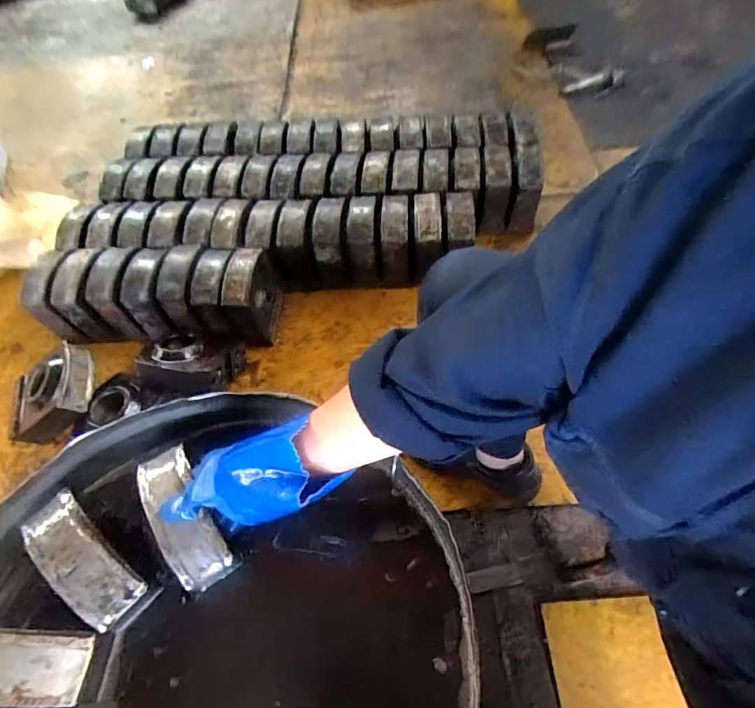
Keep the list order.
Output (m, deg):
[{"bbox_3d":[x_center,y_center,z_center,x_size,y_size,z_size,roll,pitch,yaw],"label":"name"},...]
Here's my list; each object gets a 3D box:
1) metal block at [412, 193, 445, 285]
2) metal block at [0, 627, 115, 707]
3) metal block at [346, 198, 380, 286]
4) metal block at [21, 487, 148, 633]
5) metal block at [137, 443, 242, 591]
[{"bbox_3d":[0.119,-0.270,1.081,0.065,0.167,0.140,0,57,6],"label":"metal block"},{"bbox_3d":[-0.356,0.305,0.444,0.156,0.049,0.060,7,55,-8],"label":"metal block"},{"bbox_3d":[-0.032,-0.265,1.097,0.069,0.170,0.147,-3,57,4],"label":"metal block"},{"bbox_3d":[-0.317,0.215,0.480,0.151,0.019,0.060,41,67,15],"label":"metal block"},{"bbox_3d":[-0.220,0.179,0.509,0.060,0.048,0.160,-30,67,-15],"label":"metal block"}]

